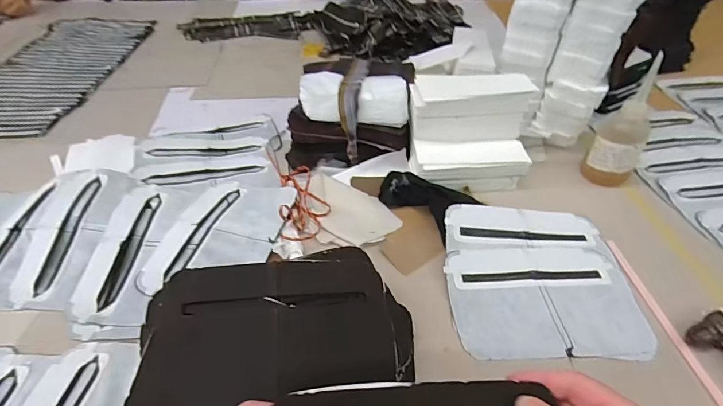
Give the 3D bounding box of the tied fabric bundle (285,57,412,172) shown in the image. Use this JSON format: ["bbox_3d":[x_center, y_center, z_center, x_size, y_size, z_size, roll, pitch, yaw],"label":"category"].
[{"bbox_3d":[-0.017,-0.139,0.614,0.181,0.116,0.167,3,42,3],"label":"tied fabric bundle"}]

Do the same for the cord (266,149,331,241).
[{"bbox_3d":[-0.091,-0.034,0.564,0.068,0.029,0.227,-10,43,-11],"label":"cord"}]

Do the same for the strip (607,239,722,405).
[{"bbox_3d":[0.314,0.130,0.401,0.010,0.007,0.247,-2,42,-2],"label":"strip"}]

